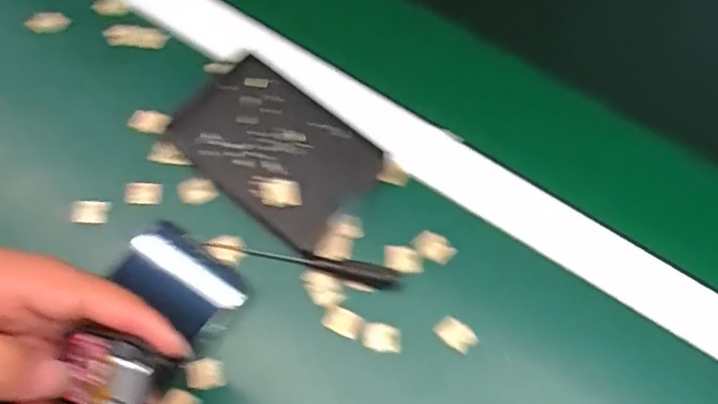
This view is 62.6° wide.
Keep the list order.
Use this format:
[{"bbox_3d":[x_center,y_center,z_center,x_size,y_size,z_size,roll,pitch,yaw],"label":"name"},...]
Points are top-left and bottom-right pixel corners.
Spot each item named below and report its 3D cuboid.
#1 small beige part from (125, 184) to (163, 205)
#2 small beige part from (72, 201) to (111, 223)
[{"bbox_3d":[-0.149,-0.006,0.406,0.025,0.004,0.014,0,67,-2],"label":"small beige part"},{"bbox_3d":[-0.183,0.007,0.401,0.025,0.004,0.015,0,67,-3],"label":"small beige part"}]

